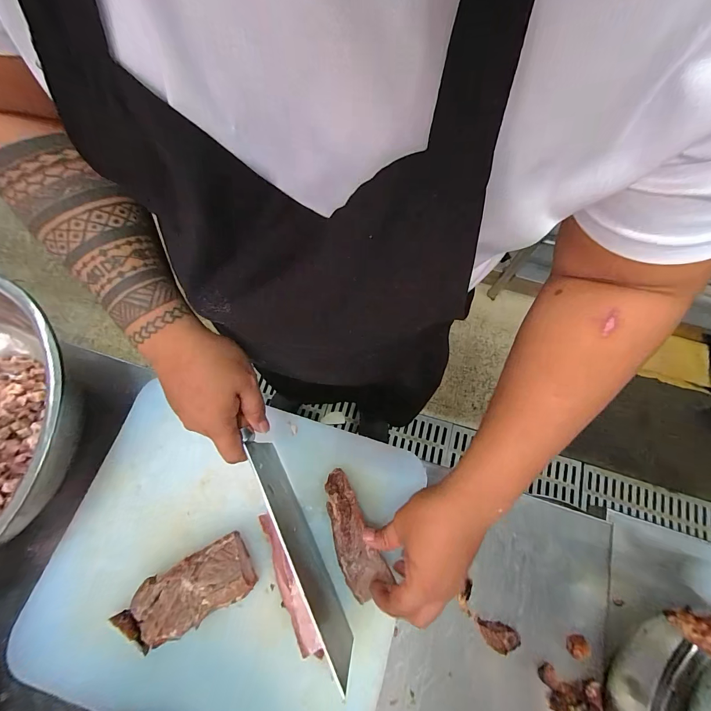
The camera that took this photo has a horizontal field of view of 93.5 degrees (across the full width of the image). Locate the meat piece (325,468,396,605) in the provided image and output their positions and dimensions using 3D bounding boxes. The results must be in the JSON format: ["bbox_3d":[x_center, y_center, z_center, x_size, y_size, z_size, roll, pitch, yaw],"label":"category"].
[{"bbox_3d":[-0.003,0.201,0.384,0.048,0.018,0.134,-18,69,-7],"label":"meat piece"}]

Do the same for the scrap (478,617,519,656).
[{"bbox_3d":[0.162,0.321,0.382,0.044,0.019,0.024,12,72,3],"label":"scrap"}]

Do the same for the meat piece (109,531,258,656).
[{"bbox_3d":[-0.183,0.255,0.357,0.142,0.048,0.062,-27,74,-9],"label":"meat piece"}]

